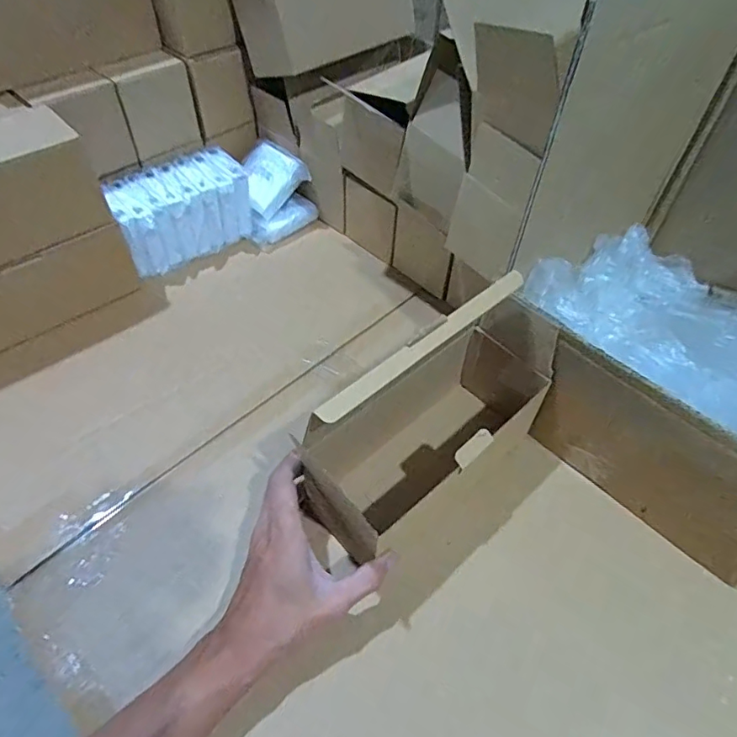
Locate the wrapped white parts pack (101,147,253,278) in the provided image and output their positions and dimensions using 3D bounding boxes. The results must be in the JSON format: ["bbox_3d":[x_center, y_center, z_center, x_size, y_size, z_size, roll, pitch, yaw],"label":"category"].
[{"bbox_3d":[-0.251,-0.205,0.686,0.183,0.098,0.089,-33,59,-27],"label":"wrapped white parts pack"}]

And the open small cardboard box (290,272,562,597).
[{"bbox_3d":[0.060,0.043,0.438,0.221,0.184,0.100,-36,61,-28],"label":"open small cardboard box"}]

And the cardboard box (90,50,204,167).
[{"bbox_3d":[-0.281,-0.337,0.667,0.064,0.107,0.096,37,57,28],"label":"cardboard box"}]

